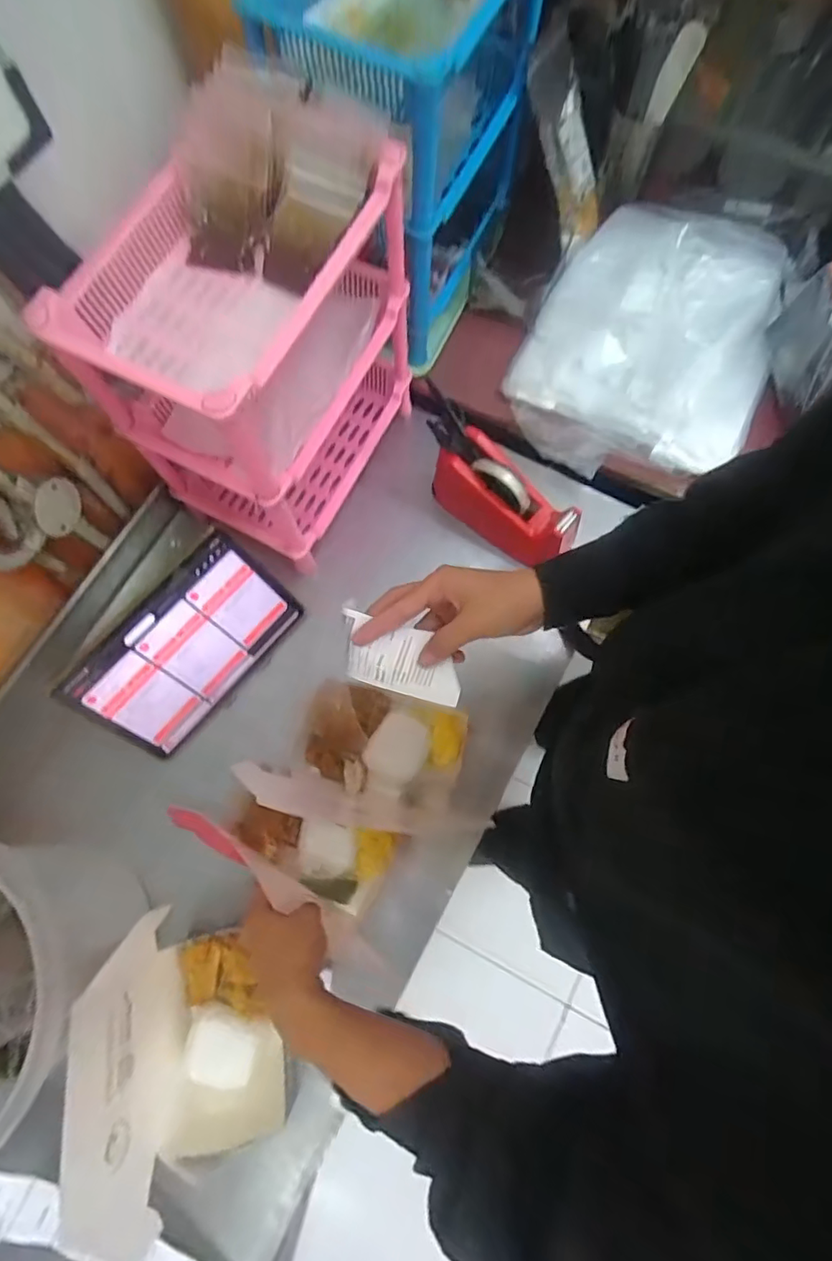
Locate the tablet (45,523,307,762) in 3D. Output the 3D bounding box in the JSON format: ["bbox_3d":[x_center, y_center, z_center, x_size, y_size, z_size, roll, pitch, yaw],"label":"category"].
[{"bbox_3d":[-0.264,0.021,0.648,0.243,0.159,0.007,-49,42,-10],"label":"tablet"}]

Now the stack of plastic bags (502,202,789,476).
[{"bbox_3d":[0.313,-0.391,0.733,0.308,0.095,0.366,22,76,7],"label":"stack of plastic bags"}]

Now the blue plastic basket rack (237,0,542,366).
[{"bbox_3d":[-0.002,-0.581,0.635,0.190,0.345,0.310,29,77,8],"label":"blue plastic basket rack"}]

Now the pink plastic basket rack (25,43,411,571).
[{"bbox_3d":[-0.160,-0.287,0.603,0.207,0.353,0.299,26,76,8],"label":"pink plastic basket rack"}]

